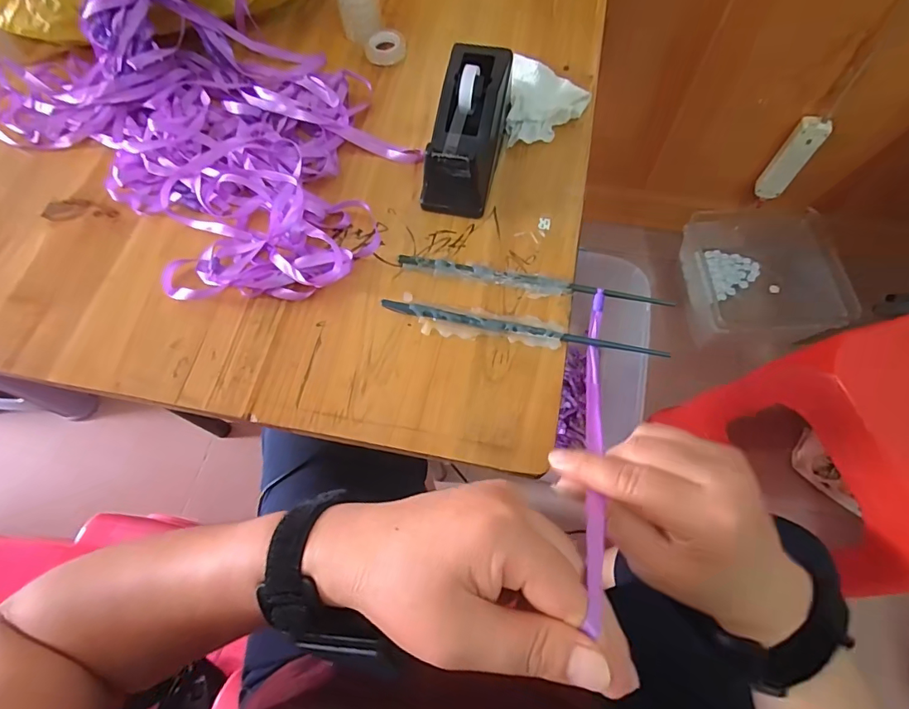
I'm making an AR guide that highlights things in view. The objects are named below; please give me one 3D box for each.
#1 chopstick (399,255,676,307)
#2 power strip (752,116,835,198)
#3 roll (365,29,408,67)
[{"bbox_3d":[0.066,-0.062,0.408,0.231,0.008,0.011,11,67,7],"label":"chopstick"},{"bbox_3d":[0.708,-0.408,1.006,0.057,0.197,0.029,35,72,16],"label":"power strip"},{"bbox_3d":[-0.078,-0.350,0.540,0.047,0.011,0.048,-1,66,2],"label":"roll"}]

